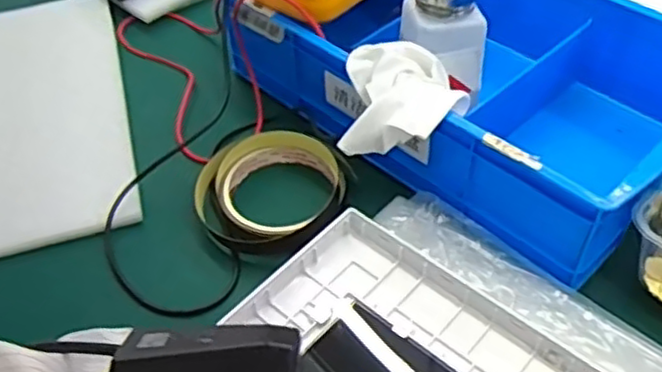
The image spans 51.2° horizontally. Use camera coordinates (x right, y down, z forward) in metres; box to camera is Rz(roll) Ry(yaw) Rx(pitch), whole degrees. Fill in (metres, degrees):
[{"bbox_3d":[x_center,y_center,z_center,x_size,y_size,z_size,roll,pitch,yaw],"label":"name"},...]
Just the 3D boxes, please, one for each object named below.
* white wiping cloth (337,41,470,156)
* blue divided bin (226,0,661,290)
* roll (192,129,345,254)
[{"bbox_3d":[0.048,-0.054,0.442,0.076,0.046,0.057,7,47,8],"label":"white wiping cloth"},{"bbox_3d":[0.096,-0.094,0.512,0.340,0.078,0.208,31,54,27],"label":"blue divided bin"},{"bbox_3d":[-0.043,0.000,0.486,0.101,0.030,0.099,-1,46,1],"label":"roll"}]

